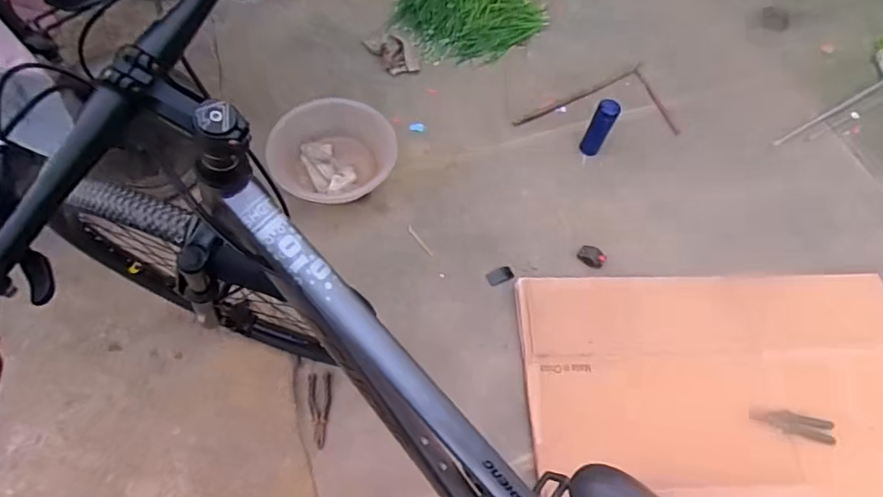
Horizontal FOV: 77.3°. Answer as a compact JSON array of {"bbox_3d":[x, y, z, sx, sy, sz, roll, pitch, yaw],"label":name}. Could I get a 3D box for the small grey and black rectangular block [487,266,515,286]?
[{"bbox_3d":[0.151,0.070,1.422,0.070,0.008,0.040,-25,64,-12],"label":"small grey and black rectangular block"}]

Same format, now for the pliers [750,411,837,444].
[{"bbox_3d":[0.803,0.399,1.262,0.175,0.009,0.049,14,78,12],"label":"pliers"}]

